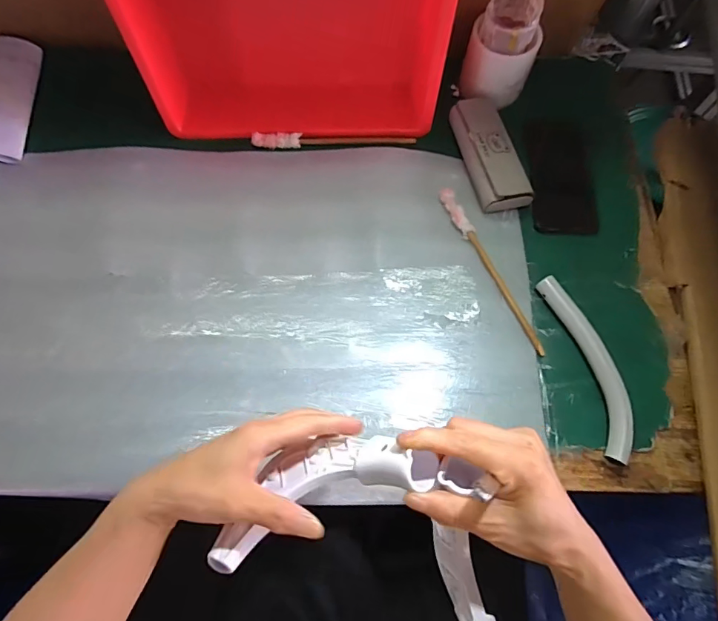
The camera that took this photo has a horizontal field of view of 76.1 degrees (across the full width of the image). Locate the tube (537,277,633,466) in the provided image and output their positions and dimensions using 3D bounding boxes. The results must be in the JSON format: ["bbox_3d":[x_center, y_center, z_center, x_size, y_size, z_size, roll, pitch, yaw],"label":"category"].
[{"bbox_3d":[0.253,0.058,0.501,0.041,0.020,0.203,-13,72,-5],"label":"tube"}]

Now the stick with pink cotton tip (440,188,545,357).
[{"bbox_3d":[0.156,-0.051,0.538,0.017,0.012,0.225,-25,73,-9],"label":"stick with pink cotton tip"}]

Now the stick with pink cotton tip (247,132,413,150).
[{"bbox_3d":[-0.032,-0.226,0.607,0.211,0.023,0.017,-3,71,-2],"label":"stick with pink cotton tip"}]

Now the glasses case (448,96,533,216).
[{"bbox_3d":[0.167,-0.200,0.583,0.062,0.030,0.158,-10,72,-4],"label":"glasses case"}]

